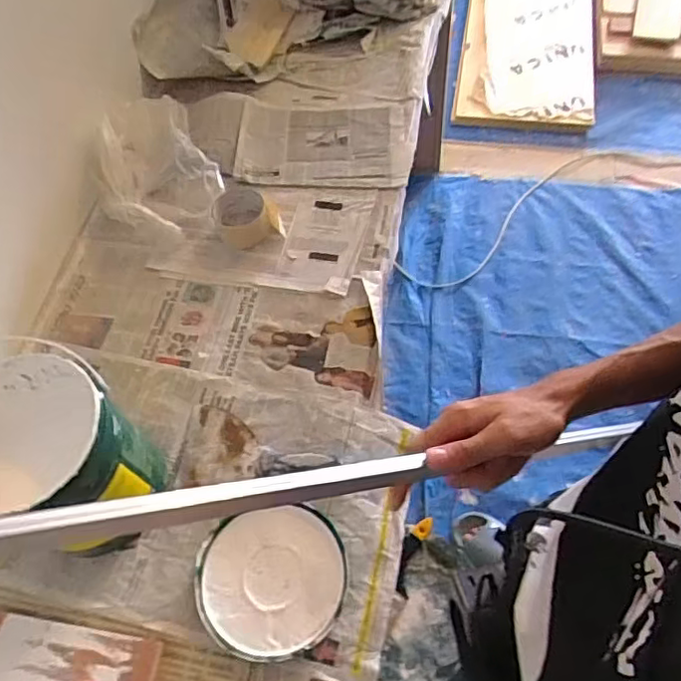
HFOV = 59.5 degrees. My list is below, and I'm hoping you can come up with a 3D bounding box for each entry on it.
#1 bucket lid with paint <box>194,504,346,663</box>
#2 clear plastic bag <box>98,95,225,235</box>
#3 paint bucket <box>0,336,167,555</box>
[{"bbox_3d":[-0.079,0.272,0.675,0.162,0.020,0.155,-2,59,3],"label":"bucket lid with paint"},{"bbox_3d":[-0.294,-0.274,0.945,0.181,0.102,0.221,-23,61,-9],"label":"clear plastic bag"},{"bbox_3d":[-0.310,0.133,0.666,0.181,0.196,0.167,-2,59,3],"label":"paint bucket"}]

